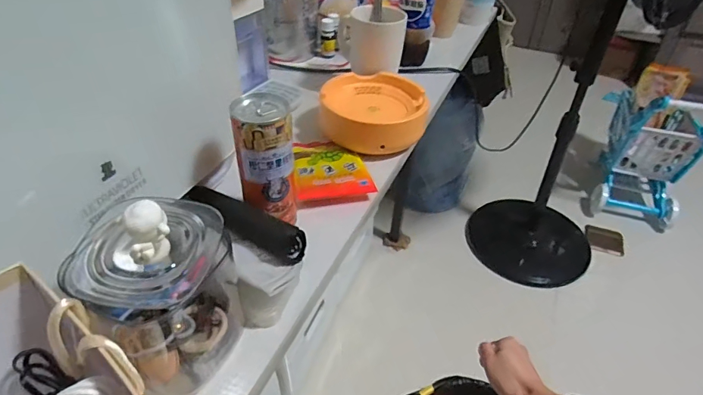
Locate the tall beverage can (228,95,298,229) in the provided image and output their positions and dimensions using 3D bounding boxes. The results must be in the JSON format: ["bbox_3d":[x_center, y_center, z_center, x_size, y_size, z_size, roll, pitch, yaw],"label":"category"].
[{"bbox_3d":[-0.078,-0.030,0.406,0.050,0.121,0.046,1,40,-1],"label":"tall beverage can"}]

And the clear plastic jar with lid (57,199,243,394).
[{"bbox_3d":[-0.131,0.068,0.299,0.088,0.142,0.088,1,40,-1],"label":"clear plastic jar with lid"}]

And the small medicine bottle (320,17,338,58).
[{"bbox_3d":[-0.039,-0.278,0.754,0.027,0.058,0.030,-1,40,-4],"label":"small medicine bottle"}]

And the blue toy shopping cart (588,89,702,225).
[{"bbox_3d":[1.016,-0.177,1.463,0.254,0.479,0.392,15,42,14],"label":"blue toy shopping cart"}]

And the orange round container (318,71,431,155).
[{"bbox_3d":[0.030,-0.114,0.569,0.131,0.046,0.129,1,40,-1],"label":"orange round container"}]

